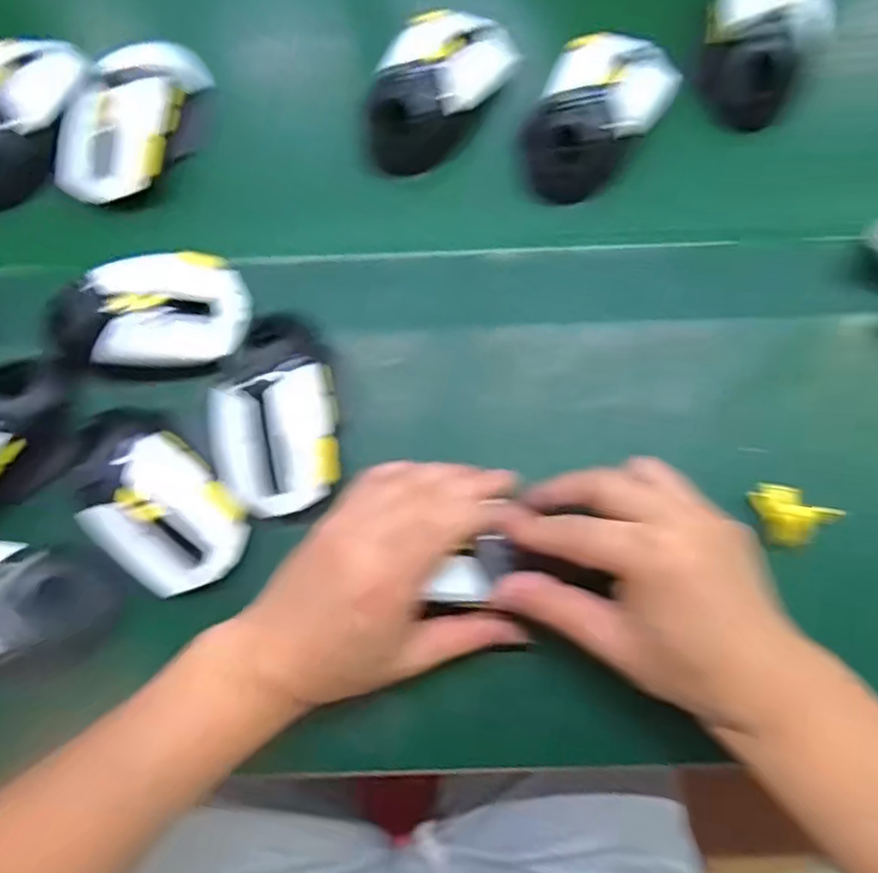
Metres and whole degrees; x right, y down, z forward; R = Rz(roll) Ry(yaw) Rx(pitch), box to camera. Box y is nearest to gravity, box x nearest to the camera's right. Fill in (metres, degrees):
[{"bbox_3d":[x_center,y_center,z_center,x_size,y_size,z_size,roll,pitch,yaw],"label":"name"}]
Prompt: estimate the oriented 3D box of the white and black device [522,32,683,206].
[{"bbox_3d":[0.102,-0.210,0.421,0.070,0.041,0.111,32,80,9],"label":"white and black device"}]

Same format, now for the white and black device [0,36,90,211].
[{"bbox_3d":[-0.278,-0.210,0.420,0.067,0.035,0.116,14,77,5],"label":"white and black device"}]

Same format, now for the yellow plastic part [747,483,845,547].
[{"bbox_3d":[0.195,0.043,0.366,0.038,0.020,0.032,31,117,11],"label":"yellow plastic part"}]

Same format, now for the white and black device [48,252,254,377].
[{"bbox_3d":[-0.167,-0.070,0.372,0.109,0.033,0.058,-5,76,1],"label":"white and black device"}]

